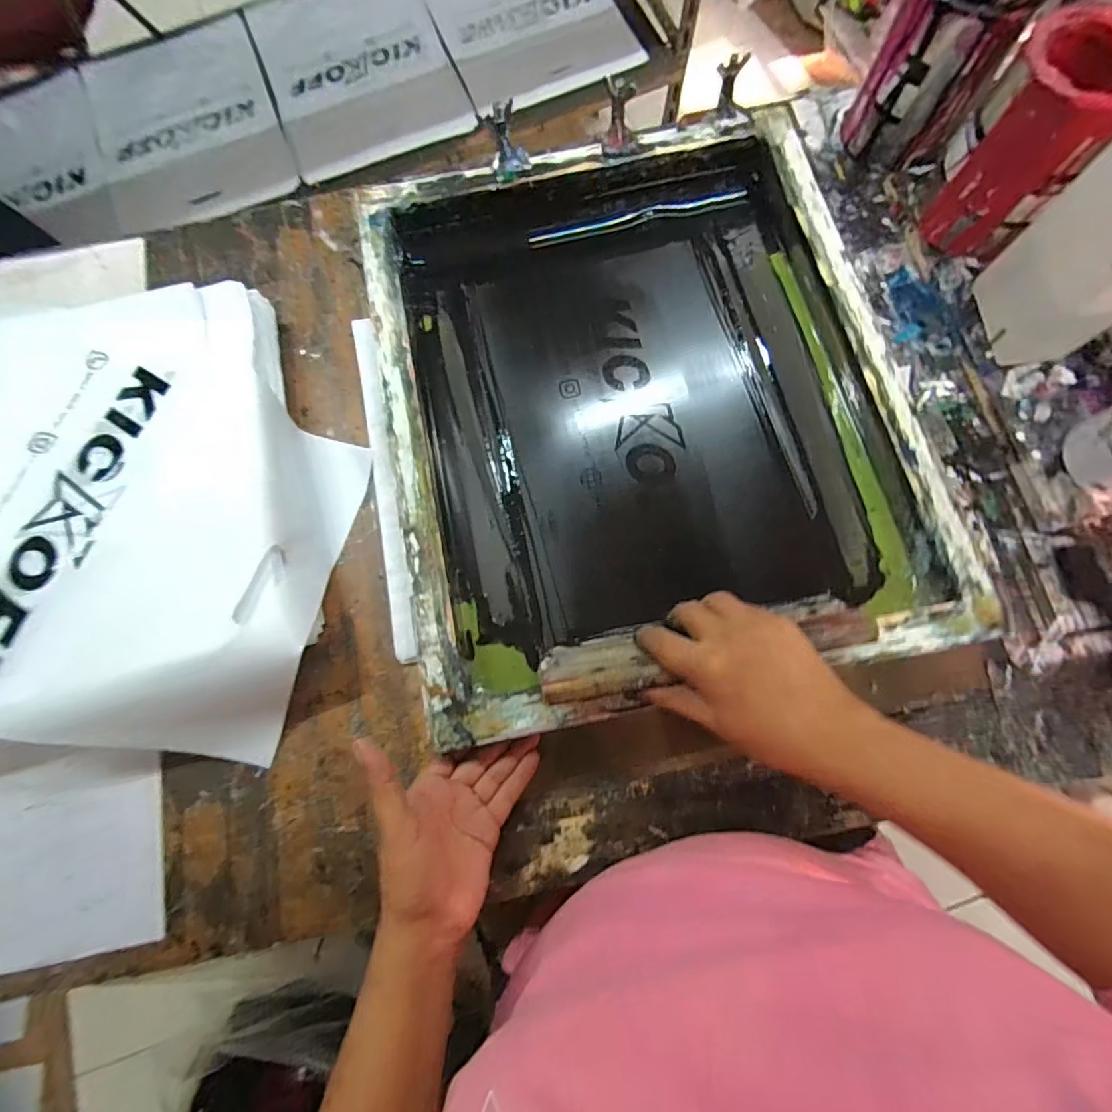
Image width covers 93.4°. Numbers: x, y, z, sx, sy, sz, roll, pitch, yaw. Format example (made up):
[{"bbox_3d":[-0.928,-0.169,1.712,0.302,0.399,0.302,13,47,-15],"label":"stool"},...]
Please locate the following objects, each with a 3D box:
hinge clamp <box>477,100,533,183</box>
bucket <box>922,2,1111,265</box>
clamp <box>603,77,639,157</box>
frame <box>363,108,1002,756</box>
[{"bbox_3d":[-0.050,-0.416,0.527,0.040,0.037,0.053,-25,76,-3],"label":"hinge clamp"},{"bbox_3d":[0.414,-0.363,0.460,0.101,0.140,0.105,37,81,11],"label":"bucket"},{"bbox_3d":[0.064,-0.440,0.527,0.034,0.061,0.017,-8,36,-1],"label":"clamp"},{"bbox_3d":[0.068,-0.149,0.494,0.466,0.057,0.546,-12,76,-2],"label":"frame"}]

